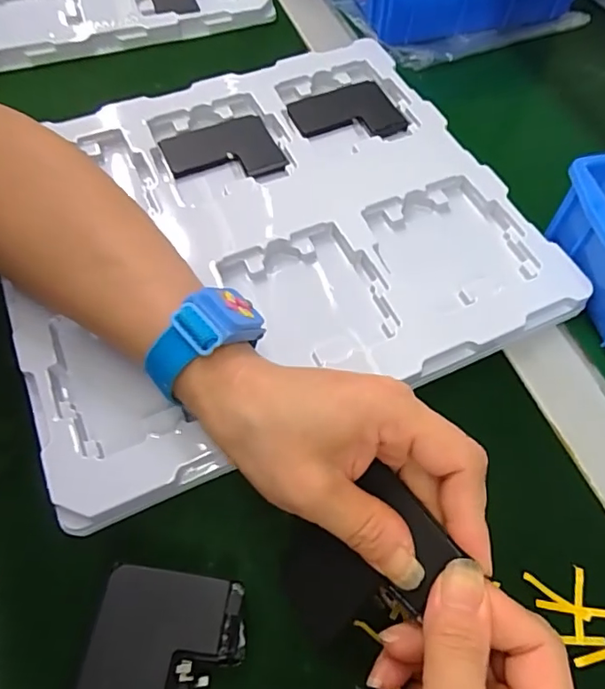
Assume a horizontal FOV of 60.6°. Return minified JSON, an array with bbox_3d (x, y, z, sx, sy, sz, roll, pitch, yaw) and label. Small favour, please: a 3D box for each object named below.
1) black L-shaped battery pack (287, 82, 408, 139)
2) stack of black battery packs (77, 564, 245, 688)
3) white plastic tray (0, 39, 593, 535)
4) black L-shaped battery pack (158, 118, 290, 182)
[{"bbox_3d":[0.032,-0.178,0.401,0.081,0.007,0.057,-17,64,-10],"label":"black L-shaped battery pack"},{"bbox_3d":[-0.060,0.139,0.217,0.061,0.009,0.079,7,60,2],"label":"stack of black battery packs"},{"bbox_3d":[-0.026,-0.076,0.336,0.316,0.019,0.273,-22,65,-13],"label":"white plastic tray"},{"bbox_3d":[-0.057,-0.135,0.372,0.077,0.008,0.062,-22,65,-12],"label":"black L-shaped battery pack"}]

